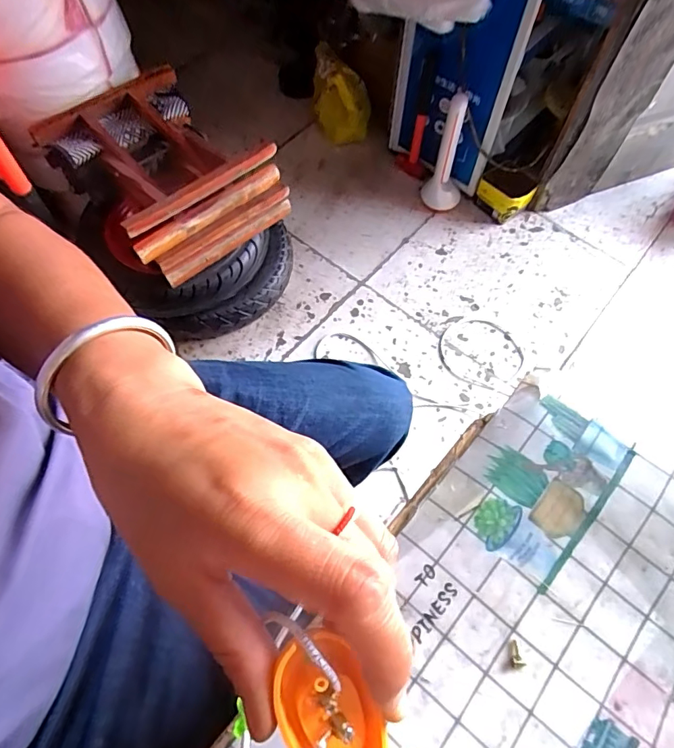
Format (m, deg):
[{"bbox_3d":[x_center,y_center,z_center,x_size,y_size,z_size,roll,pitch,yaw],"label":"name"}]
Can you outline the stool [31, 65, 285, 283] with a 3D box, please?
[{"bbox_3d":[-0.342,-0.408,0.959,0.306,0.147,0.403,-39,71,-18],"label":"stool"}]

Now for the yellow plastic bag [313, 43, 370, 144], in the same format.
[{"bbox_3d":[0.002,-0.806,1.414,0.061,0.240,0.197,-40,71,-18],"label":"yellow plastic bag"}]

